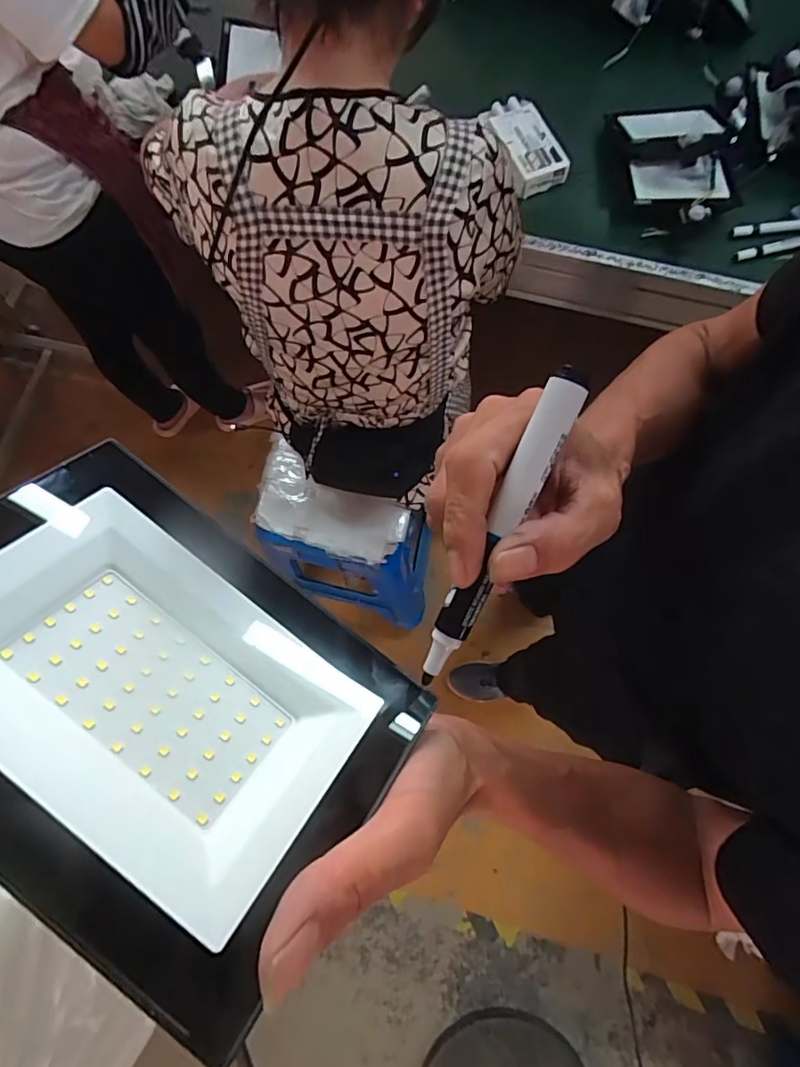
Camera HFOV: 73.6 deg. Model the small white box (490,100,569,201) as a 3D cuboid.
[{"bbox_3d":[0.219,-0.678,0.932,0.106,0.038,0.171,-18,76,-3],"label":"small white box"}]

